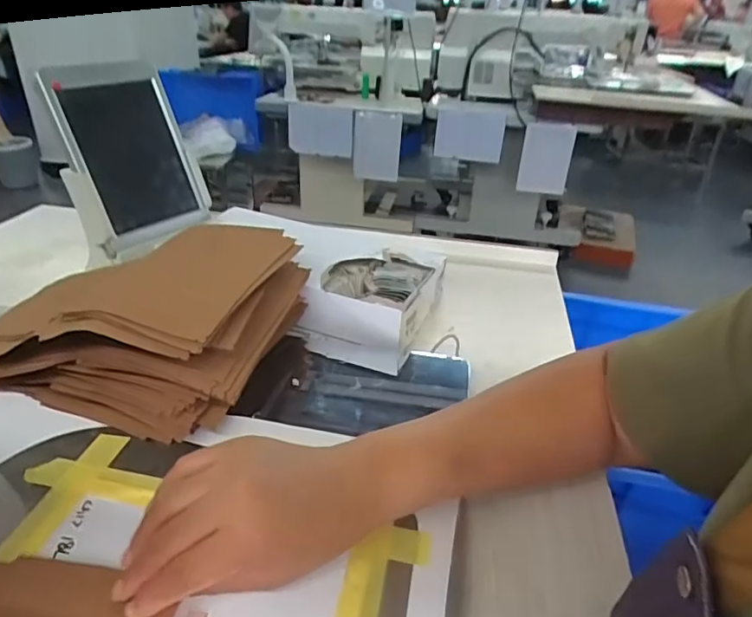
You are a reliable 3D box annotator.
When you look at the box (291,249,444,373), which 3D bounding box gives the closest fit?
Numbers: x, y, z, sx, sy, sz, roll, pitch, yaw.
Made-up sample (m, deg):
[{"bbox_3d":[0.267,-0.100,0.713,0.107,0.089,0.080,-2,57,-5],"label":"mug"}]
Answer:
[{"bbox_3d":[-0.001,-0.008,0.613,0.120,0.074,0.147,14,32,19],"label":"box"}]

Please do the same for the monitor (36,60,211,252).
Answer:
[{"bbox_3d":[-0.294,-0.194,0.661,0.043,0.204,0.152,-7,19,32],"label":"monitor"}]

